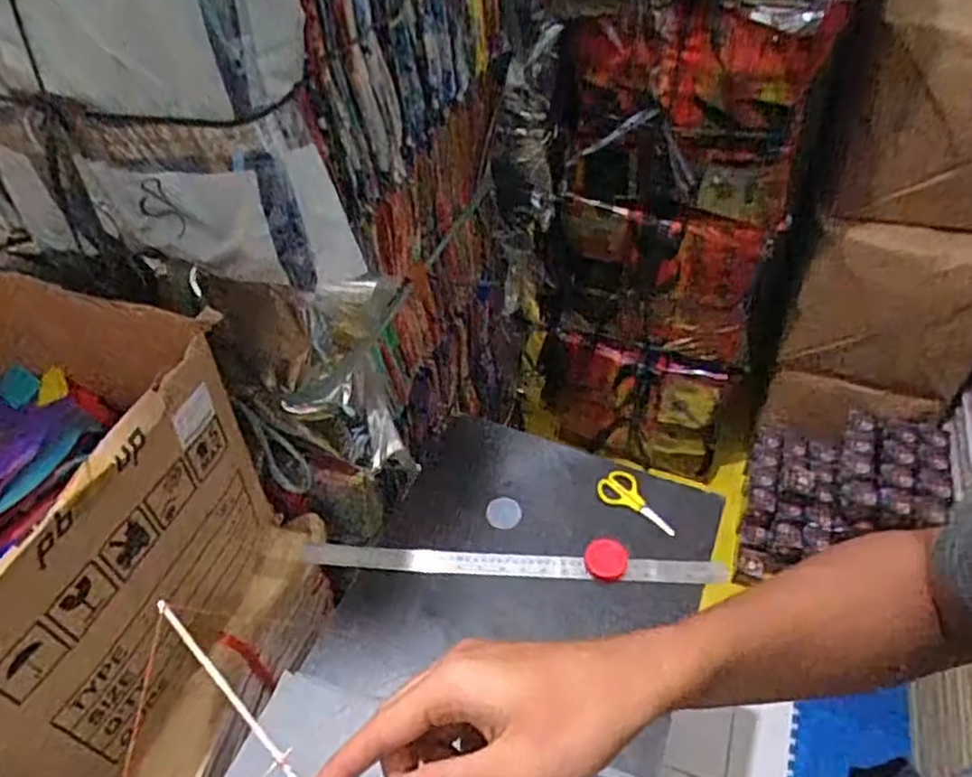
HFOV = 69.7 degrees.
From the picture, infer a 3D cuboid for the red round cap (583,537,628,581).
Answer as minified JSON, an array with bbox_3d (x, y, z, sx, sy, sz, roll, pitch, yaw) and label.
[{"bbox_3d":[0.146,0.209,0.853,0.050,0.008,0.049,-1,77,7],"label":"red round cap"}]

